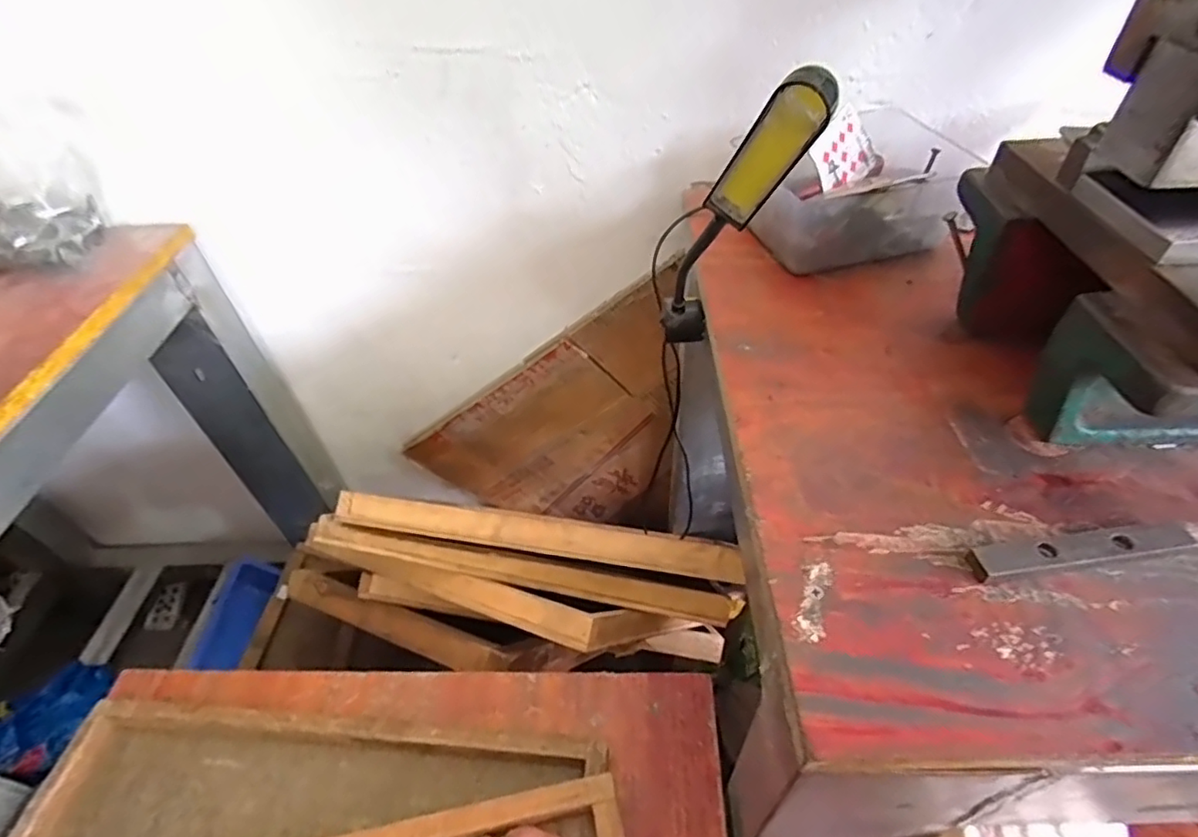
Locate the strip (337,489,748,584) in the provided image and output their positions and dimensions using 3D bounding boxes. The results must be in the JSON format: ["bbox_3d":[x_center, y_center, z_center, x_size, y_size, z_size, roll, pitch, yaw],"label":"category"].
[{"bbox_3d":[-0.061,0.105,0.544,0.372,0.026,0.028,6,47,10],"label":"strip"}]

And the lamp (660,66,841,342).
[{"bbox_3d":[0.068,-0.096,0.349,0.032,0.295,0.029,-6,84,-1],"label":"lamp"}]

